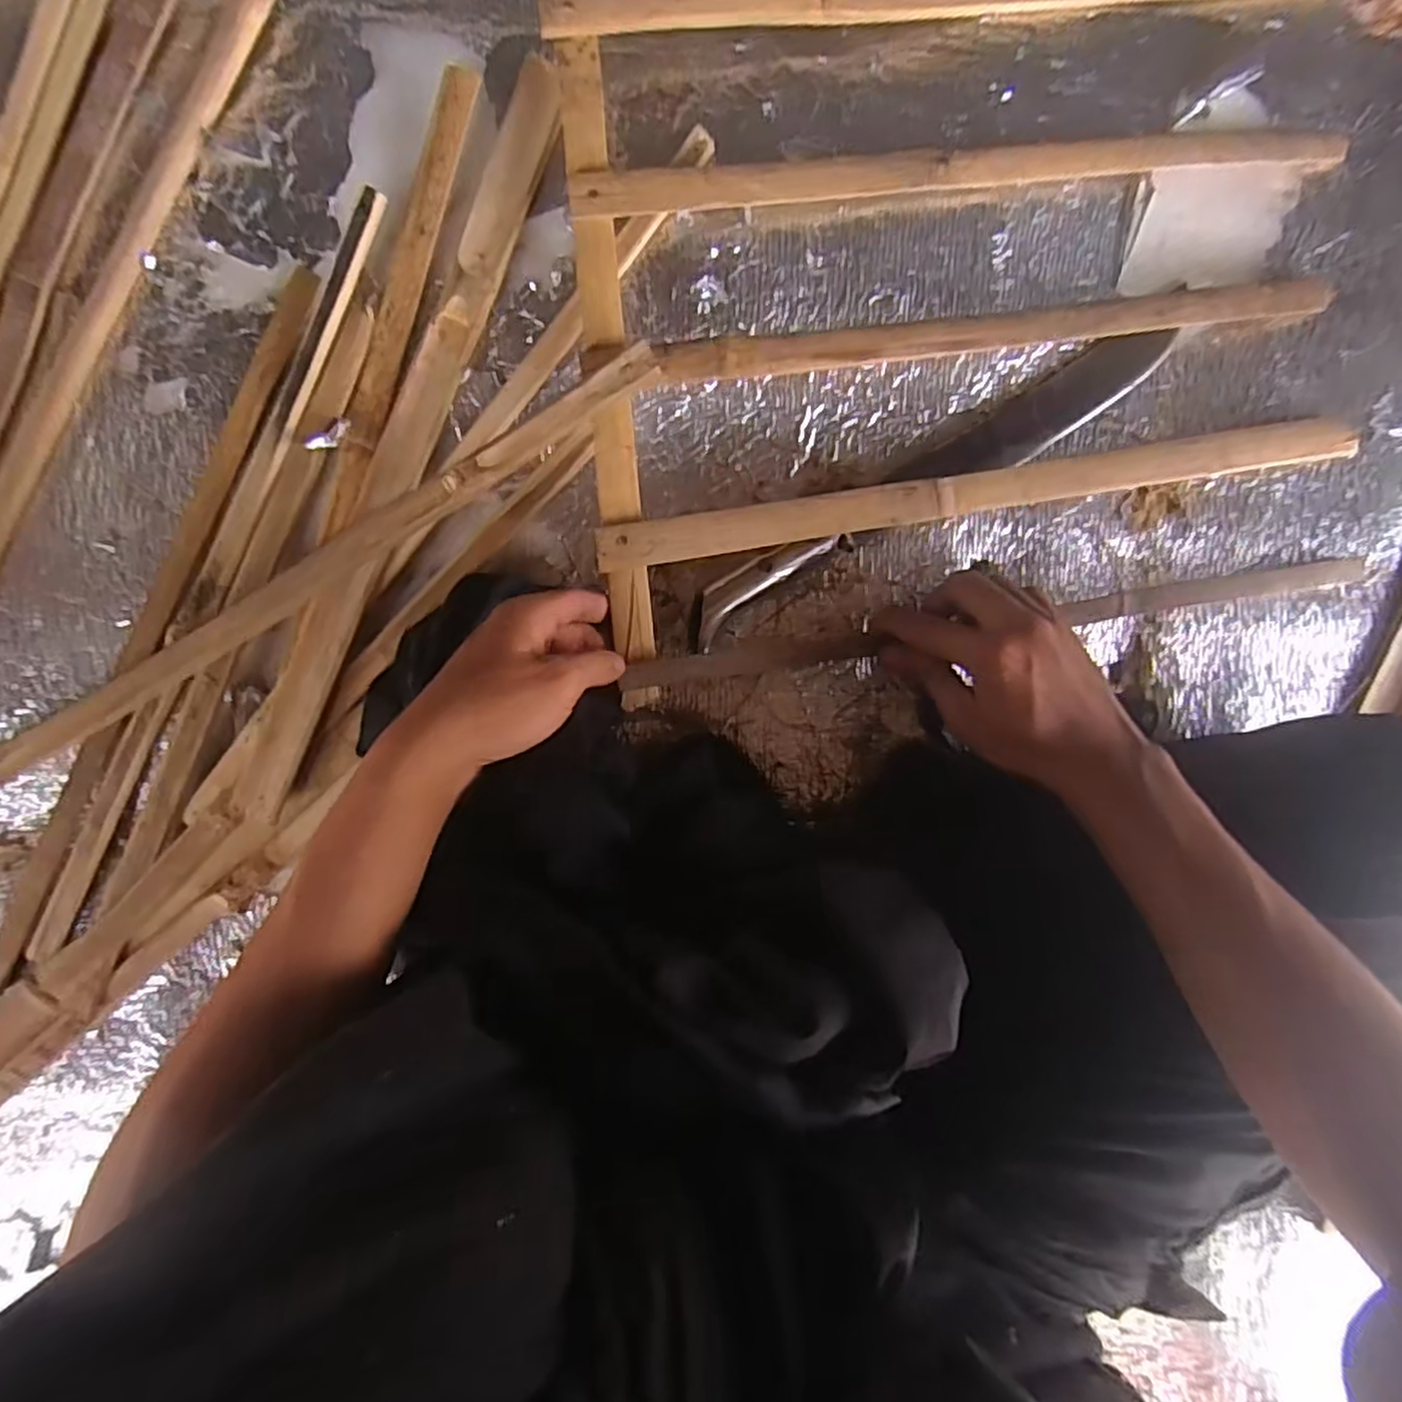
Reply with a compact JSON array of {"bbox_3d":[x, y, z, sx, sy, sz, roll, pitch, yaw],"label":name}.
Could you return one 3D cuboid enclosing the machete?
[{"bbox_3d":[0.152,-0.145,0.461,0.376,0.031,0.040,-30,97,1],"label":"machete"}]

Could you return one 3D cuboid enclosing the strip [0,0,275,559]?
[{"bbox_3d":[-0.371,-0.198,0.417,0.028,0.009,0.506,27,91,-7],"label":"strip"}]

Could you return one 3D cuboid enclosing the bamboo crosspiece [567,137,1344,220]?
[{"bbox_3d":[0.172,-0.323,0.429,0.496,0.030,0.024,-9,97,-4],"label":"bamboo crosspiece"}]

